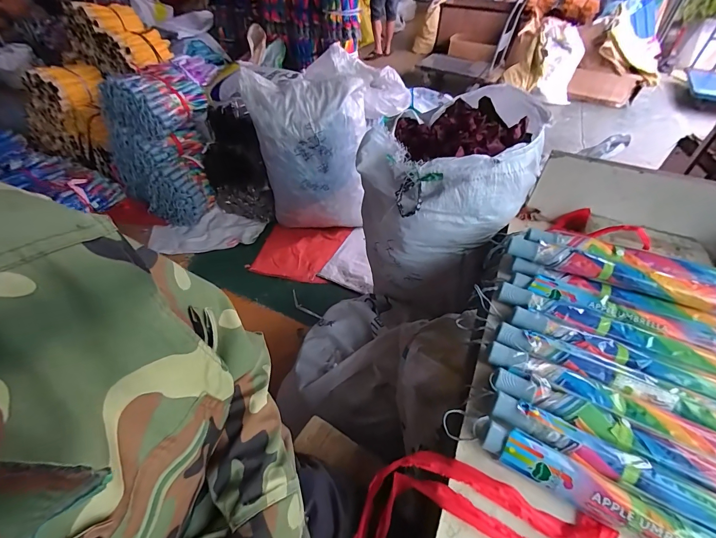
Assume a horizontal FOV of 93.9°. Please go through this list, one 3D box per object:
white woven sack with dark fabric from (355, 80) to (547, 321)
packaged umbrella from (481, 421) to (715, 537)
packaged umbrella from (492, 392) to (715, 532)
[{"bbox_3d":[0.247,-0.198,0.995,0.423,0.509,0.454,35,54,24],"label":"white woven sack with dark fabric"},{"bbox_3d":[0.316,0.286,0.394,0.332,0.056,0.045,27,51,19],"label":"packaged umbrella"},{"bbox_3d":[0.343,0.254,0.418,0.335,0.057,0.047,25,51,18],"label":"packaged umbrella"}]

